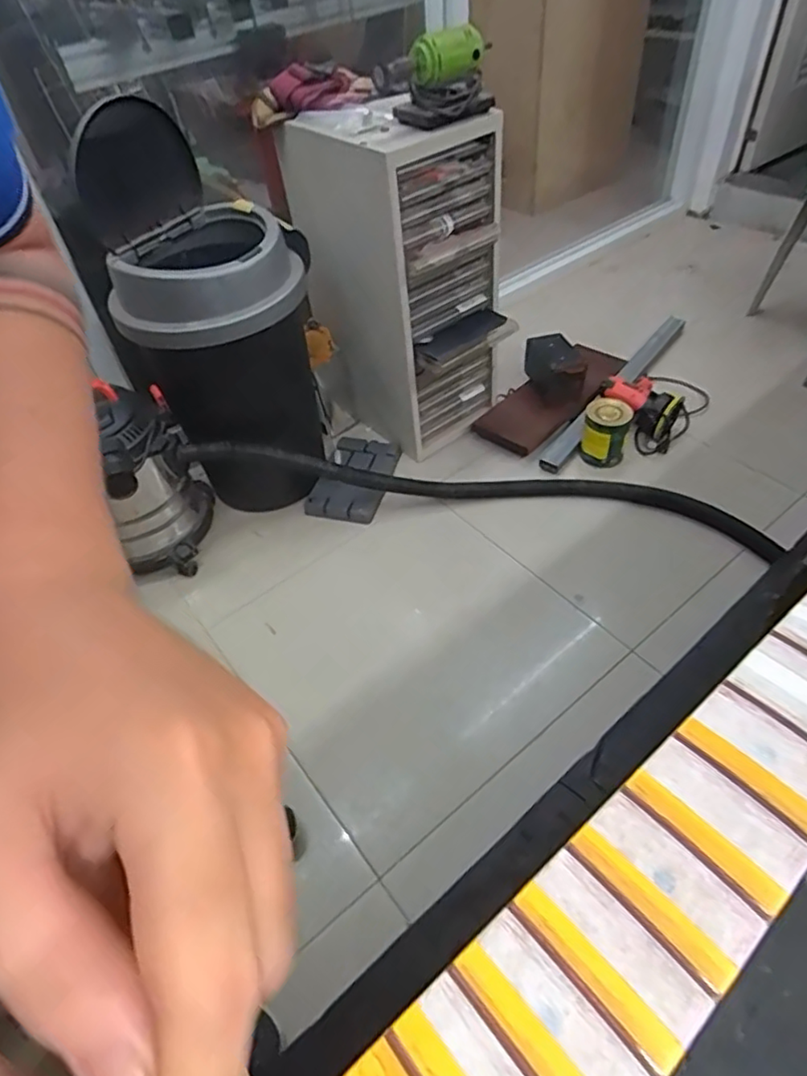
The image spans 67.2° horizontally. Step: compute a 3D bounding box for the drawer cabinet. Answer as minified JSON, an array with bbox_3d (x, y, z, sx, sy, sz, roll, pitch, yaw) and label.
[{"bbox_3d":[0.003,-0.571,1.411,0.280,0.707,0.449,-36,54,-25],"label":"drawer cabinet"}]

